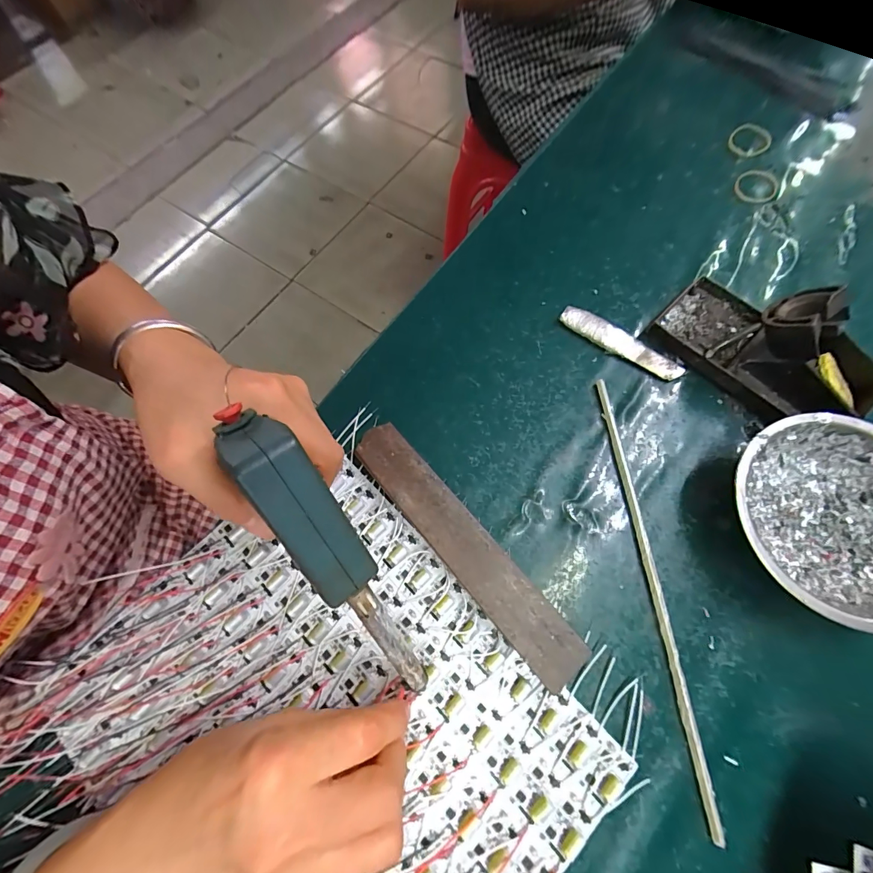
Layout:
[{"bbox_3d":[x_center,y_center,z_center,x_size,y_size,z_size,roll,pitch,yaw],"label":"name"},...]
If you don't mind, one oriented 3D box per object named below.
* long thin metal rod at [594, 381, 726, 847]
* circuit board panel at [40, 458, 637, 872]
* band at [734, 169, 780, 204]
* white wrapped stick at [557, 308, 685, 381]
[{"bbox_3d":[0.143,0.089,0.254,0.012,0.007,0.273,-6,71,0],"label":"long thin metal rod"},{"bbox_3d":[-0.074,0.184,0.230,0.258,0.010,0.279,-43,75,-12],"label":"circuit board panel"},{"bbox_3d":[0.292,-0.228,0.350,0.034,0.005,0.039,41,77,14],"label":"band"},{"bbox_3d":[0.147,-0.075,0.308,0.100,0.006,0.022,32,75,12],"label":"white wrapped stick"}]

